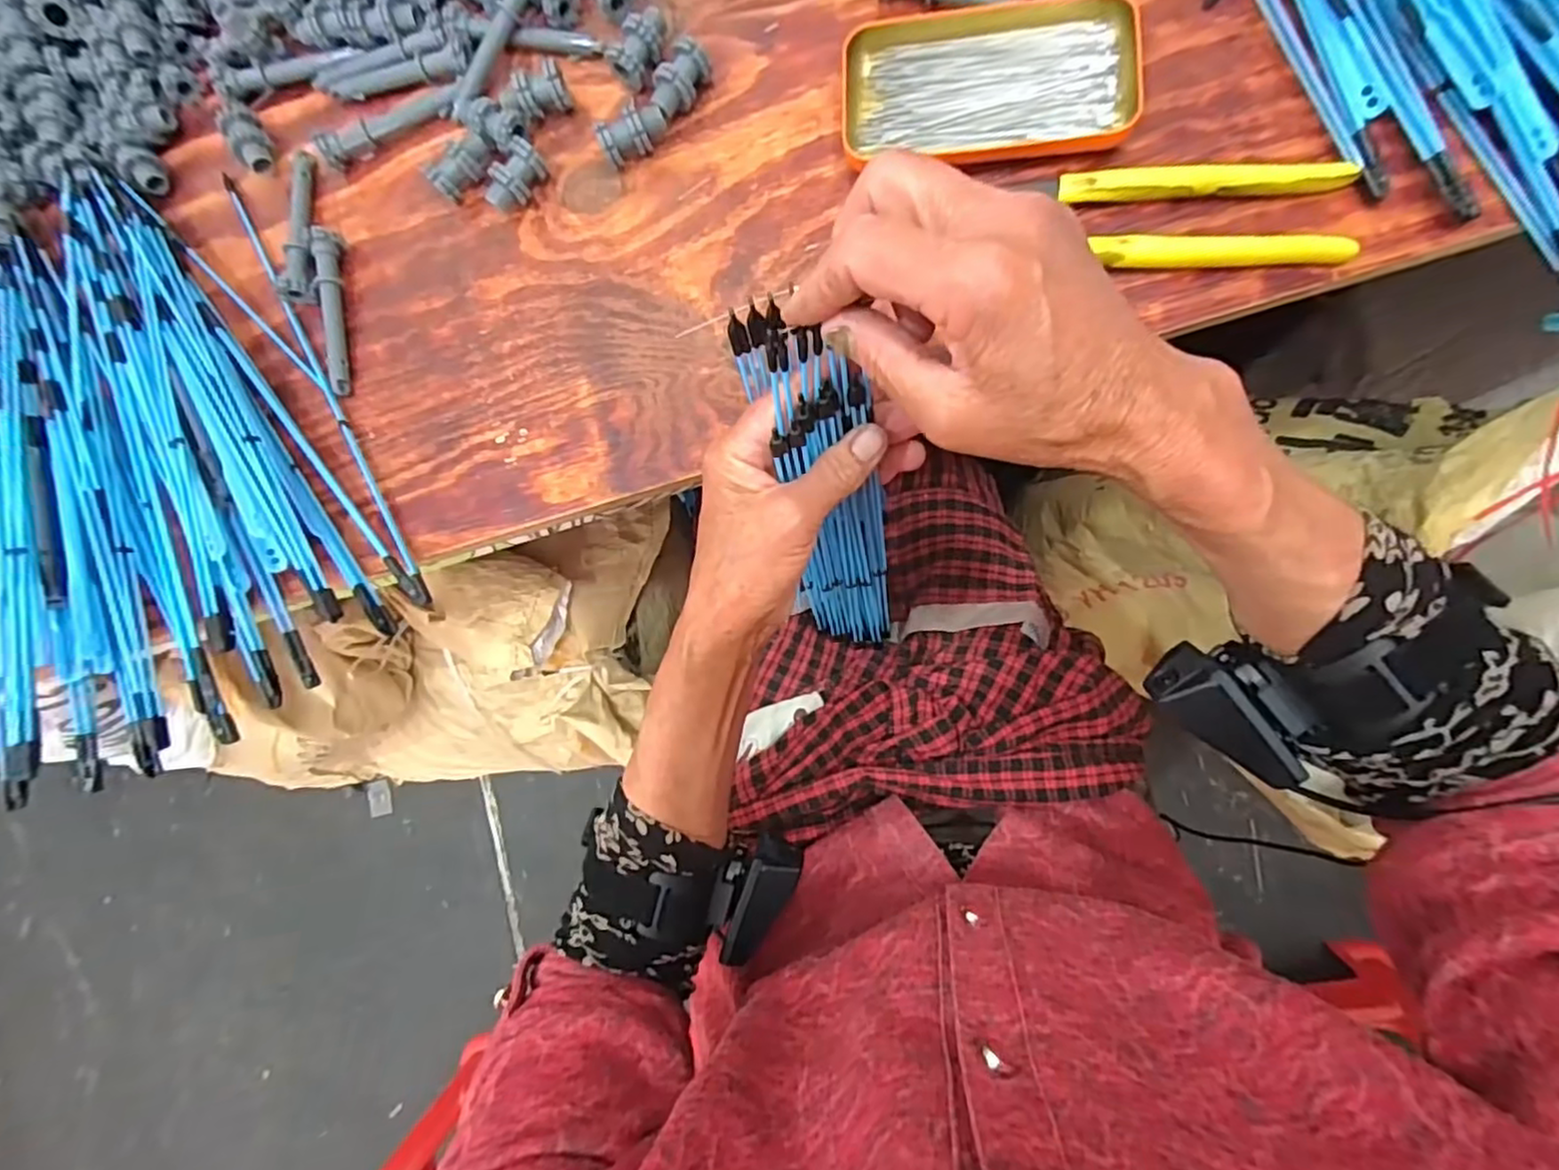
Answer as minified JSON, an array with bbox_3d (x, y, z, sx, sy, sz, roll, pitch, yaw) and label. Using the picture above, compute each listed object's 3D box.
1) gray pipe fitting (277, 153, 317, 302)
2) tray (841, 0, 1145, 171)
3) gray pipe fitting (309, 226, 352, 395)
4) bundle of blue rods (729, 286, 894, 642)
[{"bbox_3d":[-0.286,-0.215,0.412,0.021,0.016,0.094,-5,84,8],"label":"gray pipe fitting"},{"bbox_3d":[0.105,-0.258,0.354,0.142,0.019,0.081,-3,84,8],"label":"tray"},{"bbox_3d":[-0.263,-0.160,0.403,0.016,0.015,0.095,-8,84,8],"label":"gray pipe fitting"},{"bbox_3d":[0.033,-0.037,0.418,0.060,0.323,0.049,-11,66,7],"label":"bundle of blue rods"}]

